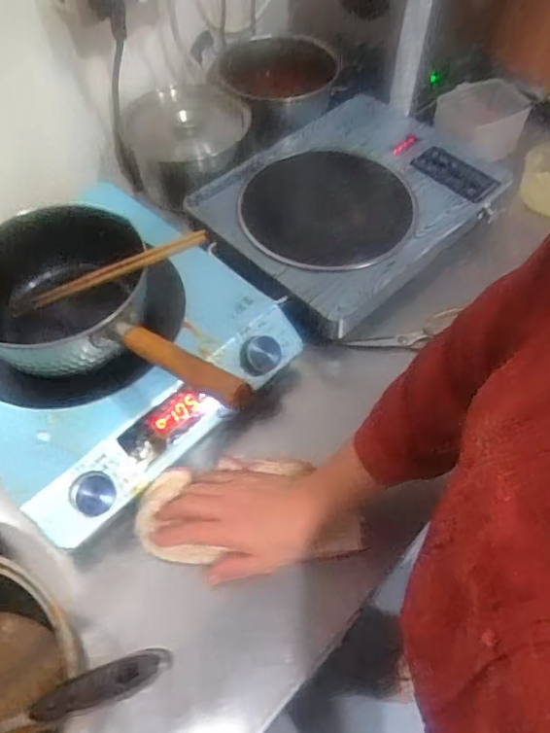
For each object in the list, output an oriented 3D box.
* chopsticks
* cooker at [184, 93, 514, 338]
[{"bbox_3d":[-0.172,-0.091,0.582,0.234,0.016,0.014,-16,53,21],"label":"chopsticks"},{"bbox_3d":[0.094,-0.224,0.748,0.358,0.048,0.276,-38,64,-22],"label":"cooker"}]

